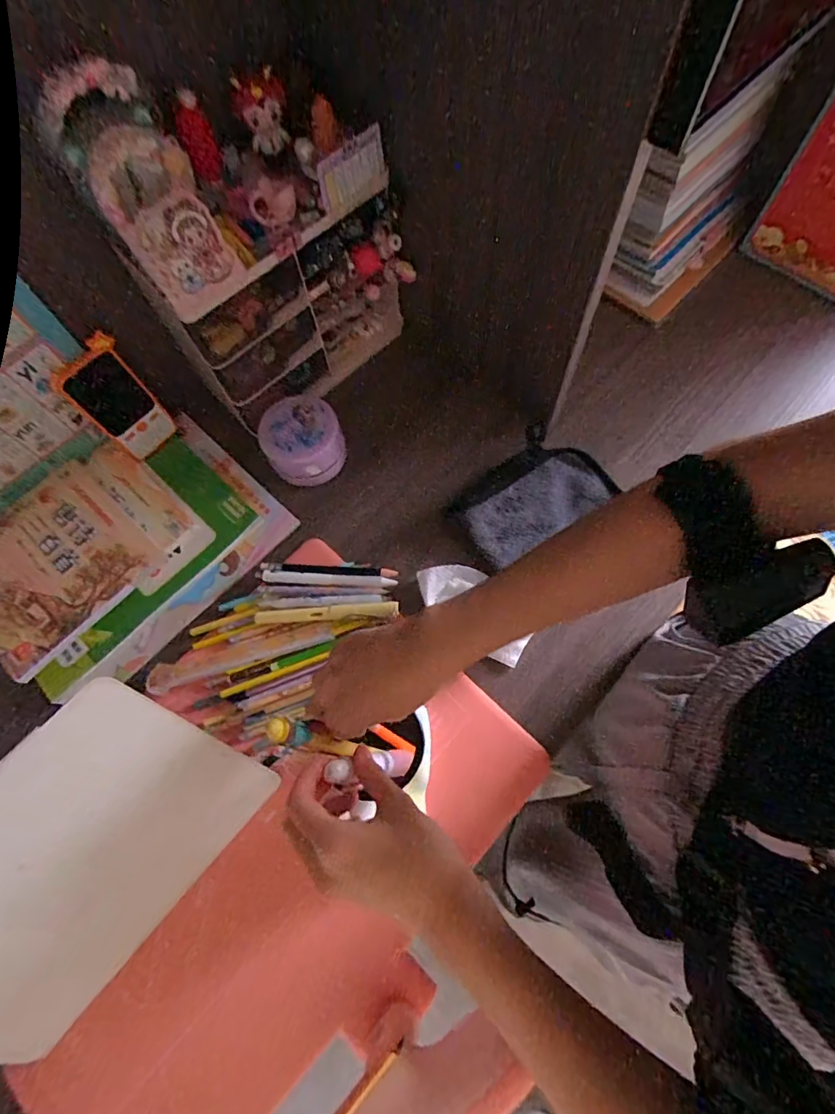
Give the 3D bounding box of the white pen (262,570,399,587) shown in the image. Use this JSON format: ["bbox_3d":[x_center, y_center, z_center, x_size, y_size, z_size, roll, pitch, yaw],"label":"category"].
[{"bbox_3d":[-0.088,0.021,0.502,0.133,0.006,0.012,3,70,4],"label":"white pen"}]

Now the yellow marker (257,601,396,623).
[{"bbox_3d":[-0.089,0.054,0.487,0.140,0.009,0.014,-3,70,2],"label":"yellow marker"}]

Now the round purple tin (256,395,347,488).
[{"bbox_3d":[-0.121,-0.121,0.537,0.079,0.061,0.072,-1,70,3],"label":"round purple tin"}]

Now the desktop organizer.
[{"bbox_3d":[-0.135,-0.282,0.476,0.230,0.278,0.116,-41,73,-11],"label":"desktop organizer"}]

